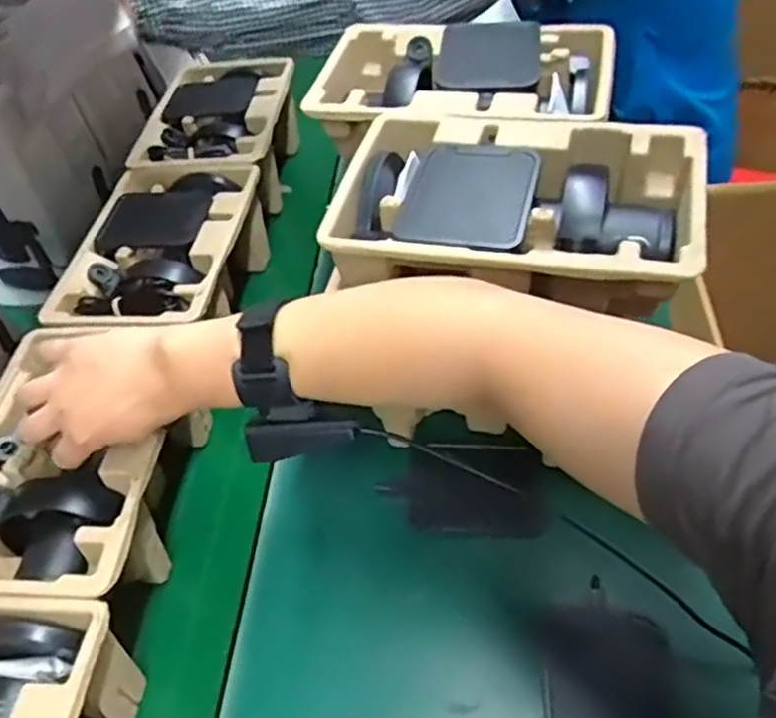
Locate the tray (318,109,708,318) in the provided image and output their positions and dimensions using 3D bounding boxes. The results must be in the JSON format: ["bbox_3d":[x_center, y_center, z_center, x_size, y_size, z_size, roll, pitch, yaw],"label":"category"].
[{"bbox_3d":[0.084,-0.103,0.465,0.224,0.051,0.168,11,50,16],"label":"tray"}]

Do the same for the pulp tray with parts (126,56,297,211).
[{"bbox_3d":[-0.194,-0.253,0.829,0.161,0.100,0.231,0,48,6],"label":"pulp tray with parts"}]

